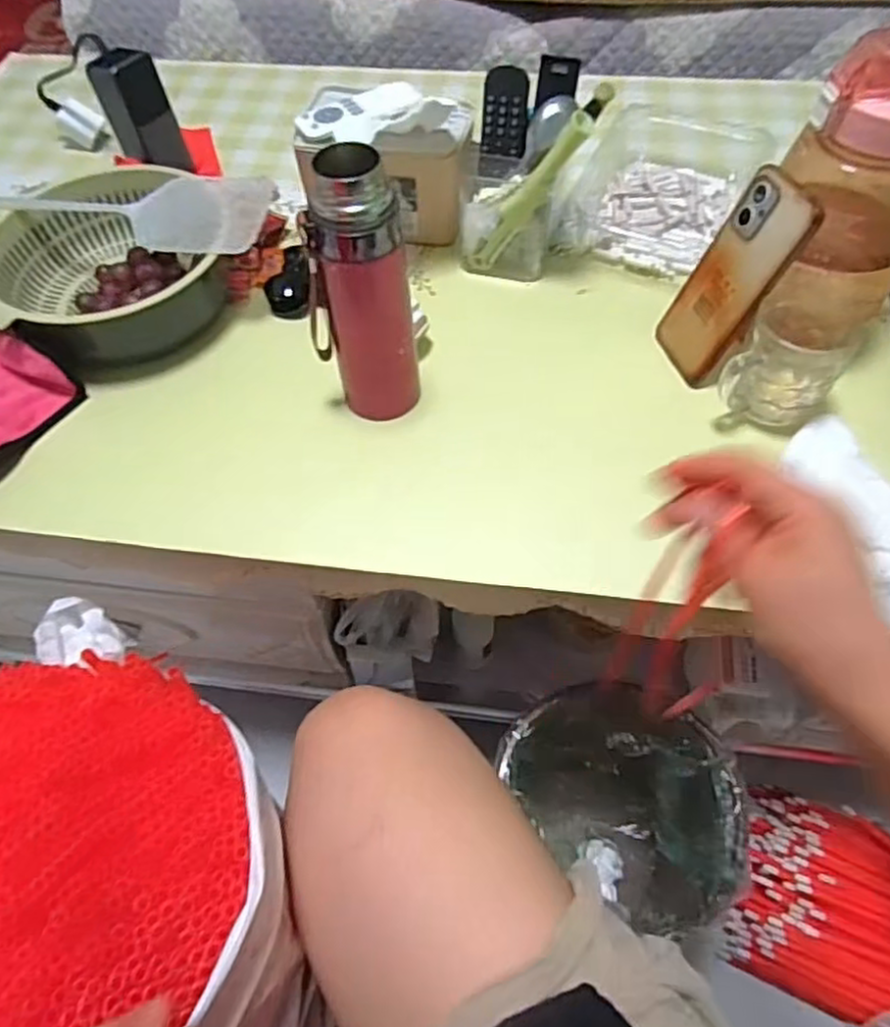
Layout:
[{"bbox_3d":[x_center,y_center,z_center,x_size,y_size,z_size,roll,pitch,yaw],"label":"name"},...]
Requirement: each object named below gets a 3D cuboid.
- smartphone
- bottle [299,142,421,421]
[{"bbox_3d":[0.236,-0.193,0.578,0.012,0.166,0.077,-11,55,-30],"label":"smartphone"},{"bbox_3d":[-0.061,-0.158,0.532,0.065,0.222,0.064,39,67,23],"label":"bottle"}]

